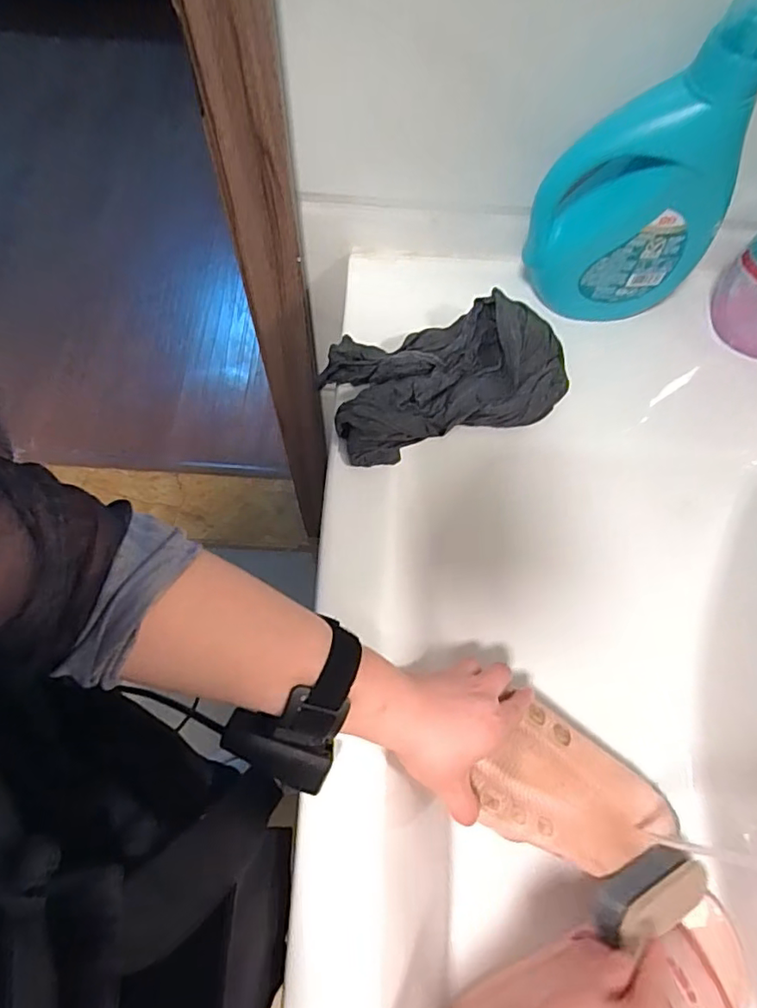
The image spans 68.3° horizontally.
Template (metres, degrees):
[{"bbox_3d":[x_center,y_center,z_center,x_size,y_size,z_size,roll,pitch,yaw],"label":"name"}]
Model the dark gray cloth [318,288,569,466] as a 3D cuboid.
[{"bbox_3d":[0.056,-0.104,0.473,0.196,0.062,0.102,-18,69,-10],"label":"dark gray cloth"}]

